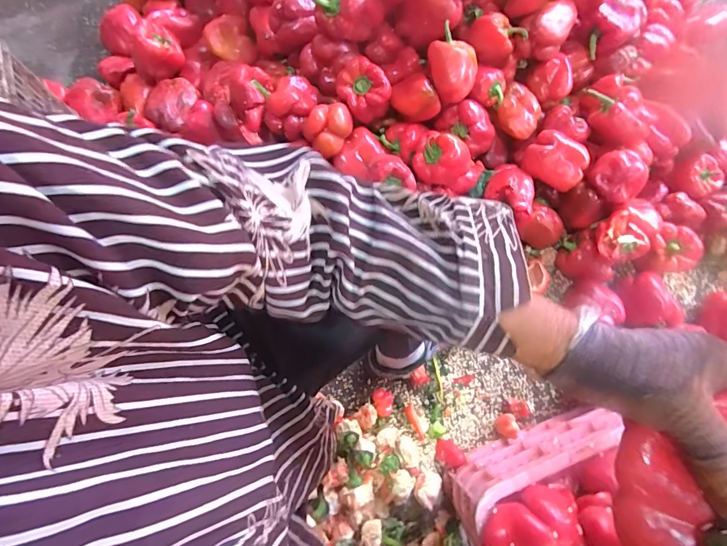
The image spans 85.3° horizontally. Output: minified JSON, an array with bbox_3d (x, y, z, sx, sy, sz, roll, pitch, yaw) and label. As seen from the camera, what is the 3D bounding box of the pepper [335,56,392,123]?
[{"bbox_3d":[0.000,-0.325,0.701,0.091,0.077,0.086,0,73,-1],"label":"pepper"}]

